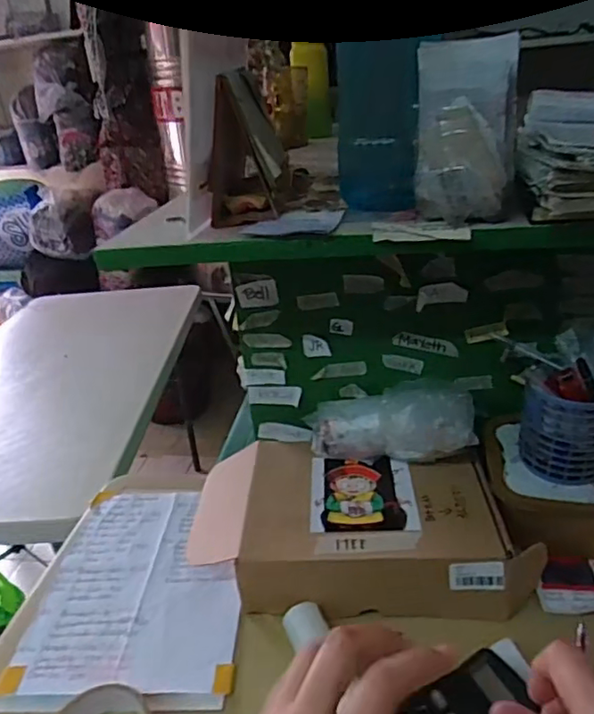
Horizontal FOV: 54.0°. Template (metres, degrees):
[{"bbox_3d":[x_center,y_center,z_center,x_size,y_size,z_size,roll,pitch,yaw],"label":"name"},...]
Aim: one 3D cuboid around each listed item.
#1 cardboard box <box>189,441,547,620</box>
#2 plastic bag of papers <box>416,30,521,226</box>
[{"bbox_3d":[0.062,0.182,0.637,0.346,0.067,0.187,-1,27,7],"label":"cardboard box"},{"bbox_3d":[0.142,-0.189,0.494,0.080,0.139,0.033,2,27,14],"label":"plastic bag of papers"}]

